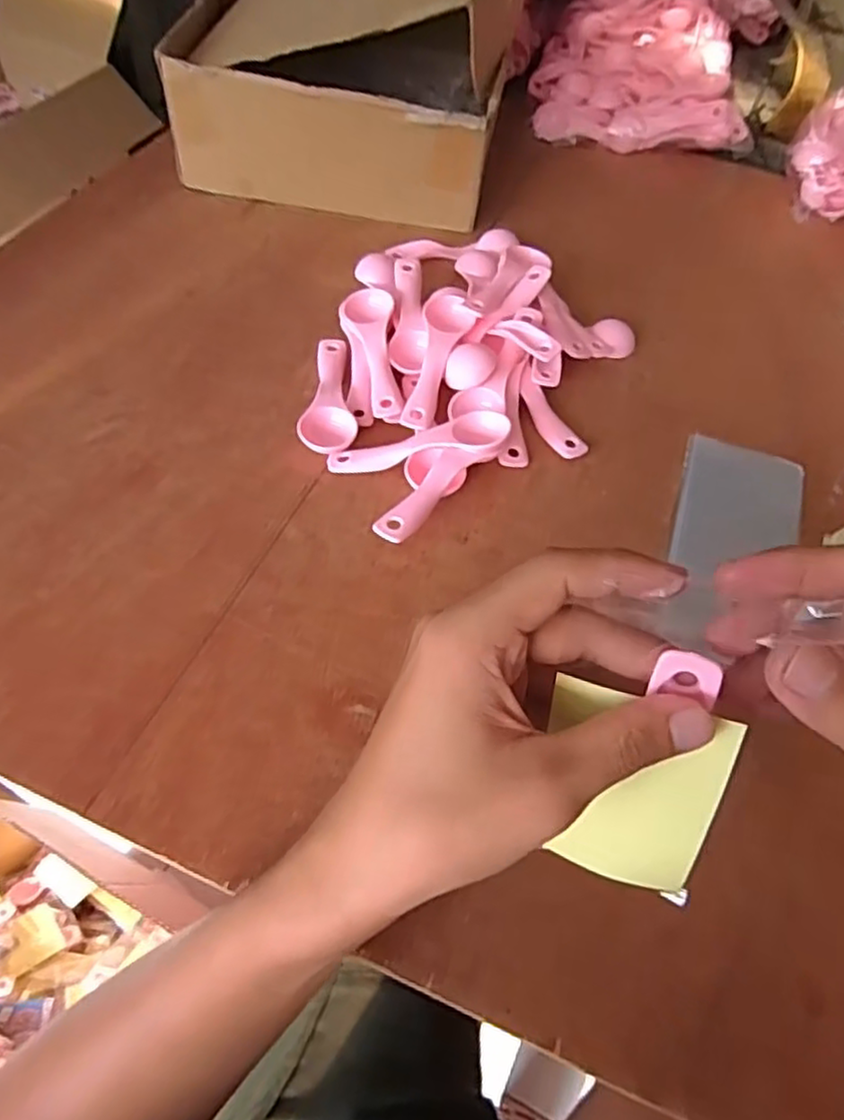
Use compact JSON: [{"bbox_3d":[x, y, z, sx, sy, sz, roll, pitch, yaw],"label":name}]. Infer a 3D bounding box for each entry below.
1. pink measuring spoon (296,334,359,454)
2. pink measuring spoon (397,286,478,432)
[{"bbox_3d":[-0.063,-0.114,0.462,0.035,0.021,0.110,-1,56,-6],"label":"pink measuring spoon"},{"bbox_3d":[0.011,-0.138,0.462,0.034,0.013,0.121,13,69,5],"label":"pink measuring spoon"}]

